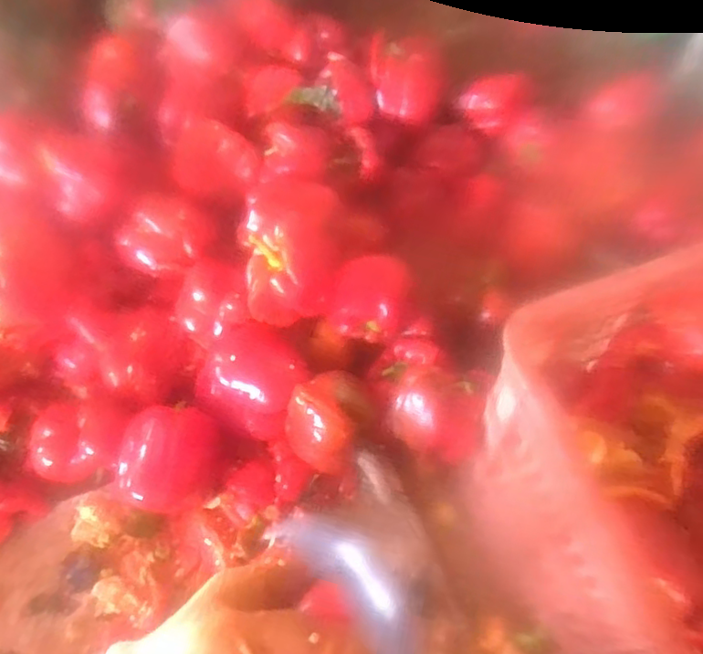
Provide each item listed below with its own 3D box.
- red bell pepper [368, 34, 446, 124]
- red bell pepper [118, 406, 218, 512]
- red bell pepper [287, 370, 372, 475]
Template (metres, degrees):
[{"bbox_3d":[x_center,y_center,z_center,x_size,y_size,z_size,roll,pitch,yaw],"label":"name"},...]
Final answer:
[{"bbox_3d":[0.070,-0.325,0.818,0.107,0.069,0.116,1,59,3],"label":"red bell pepper"},{"bbox_3d":[-0.187,0.129,0.616,0.095,0.066,0.103,-1,59,1],"label":"red bell pepper"},{"bbox_3d":[-0.021,0.100,0.622,0.083,0.075,0.085,-1,59,1],"label":"red bell pepper"}]

